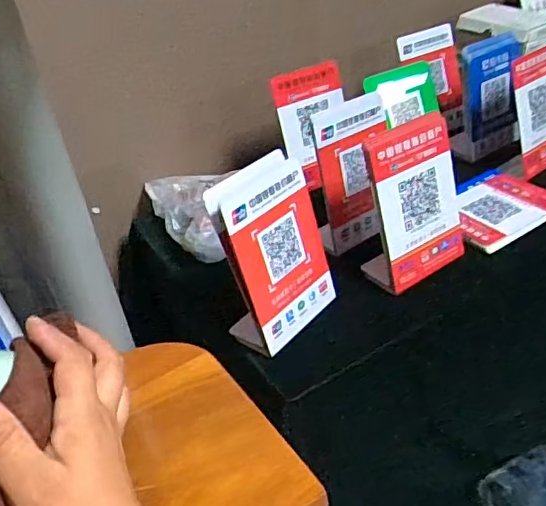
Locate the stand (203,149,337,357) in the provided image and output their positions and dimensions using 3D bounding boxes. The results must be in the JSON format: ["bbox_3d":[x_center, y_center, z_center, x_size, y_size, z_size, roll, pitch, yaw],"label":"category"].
[{"bbox_3d":[0.001,-0.003,0.554,0.067,0.162,0.119,23,45,35],"label":"stand"}]

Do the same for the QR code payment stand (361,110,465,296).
[{"bbox_3d":[0.154,-0.052,0.610,0.130,0.160,0.060,-26,40,-24],"label":"QR code payment stand"}]

